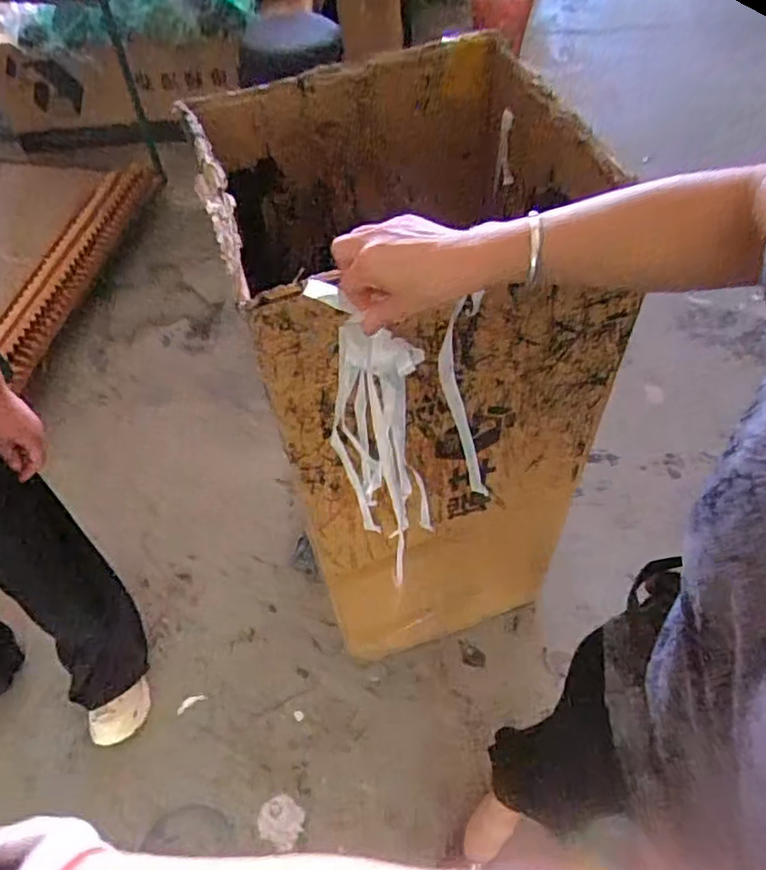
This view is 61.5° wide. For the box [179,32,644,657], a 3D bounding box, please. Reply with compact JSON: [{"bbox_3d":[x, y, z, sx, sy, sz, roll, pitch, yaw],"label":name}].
[{"bbox_3d":[0.040,-0.080,1.091,0.452,0.902,0.493,-17,55,-9],"label":"box"}]

